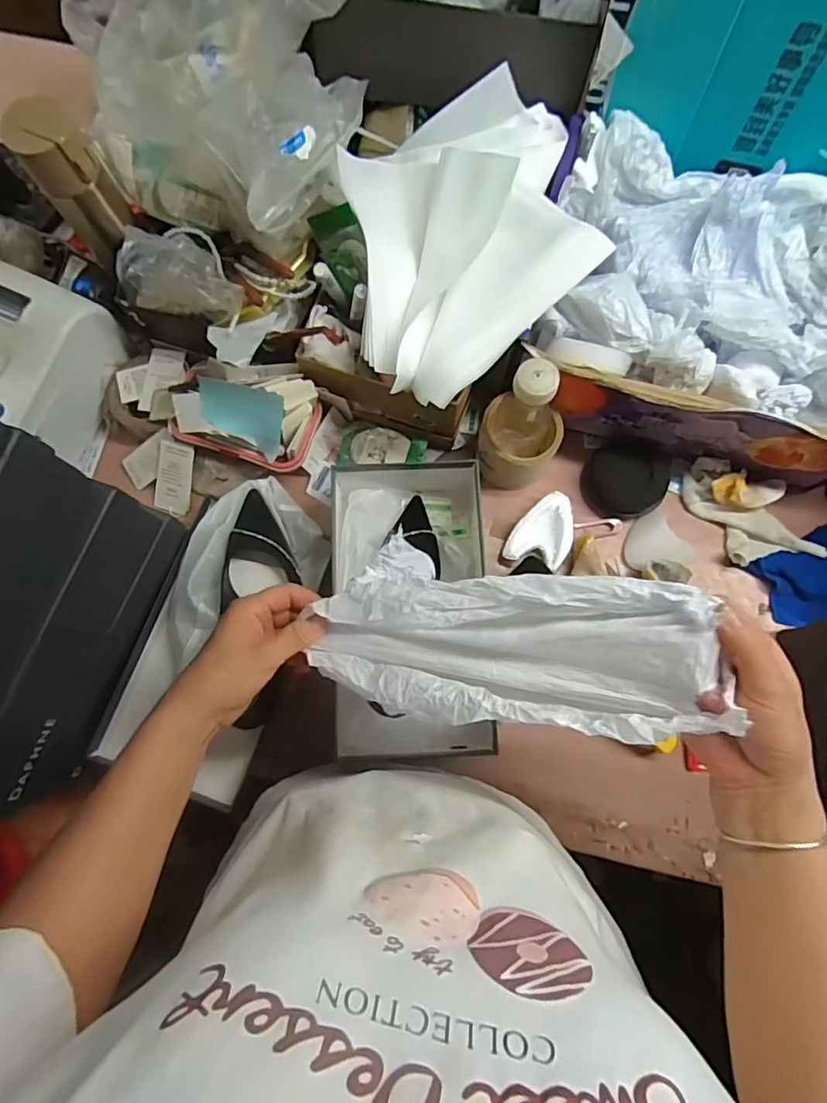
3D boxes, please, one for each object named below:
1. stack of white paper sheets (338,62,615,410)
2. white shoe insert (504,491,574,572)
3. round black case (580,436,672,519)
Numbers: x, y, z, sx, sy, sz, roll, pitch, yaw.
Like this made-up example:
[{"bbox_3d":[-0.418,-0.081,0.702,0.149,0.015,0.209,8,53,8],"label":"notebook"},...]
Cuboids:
[{"bbox_3d":[0.055,-0.328,0.560,0.241,0.081,0.318,-12,78,-3],"label":"stack of white paper sheets"},{"bbox_3d":[0.152,-0.023,0.638,0.064,0.015,0.090,26,79,5],"label":"white shoe insert"},{"bbox_3d":[0.250,-0.086,0.654,0.093,0.015,0.093,0,90,16],"label":"round black case"}]

